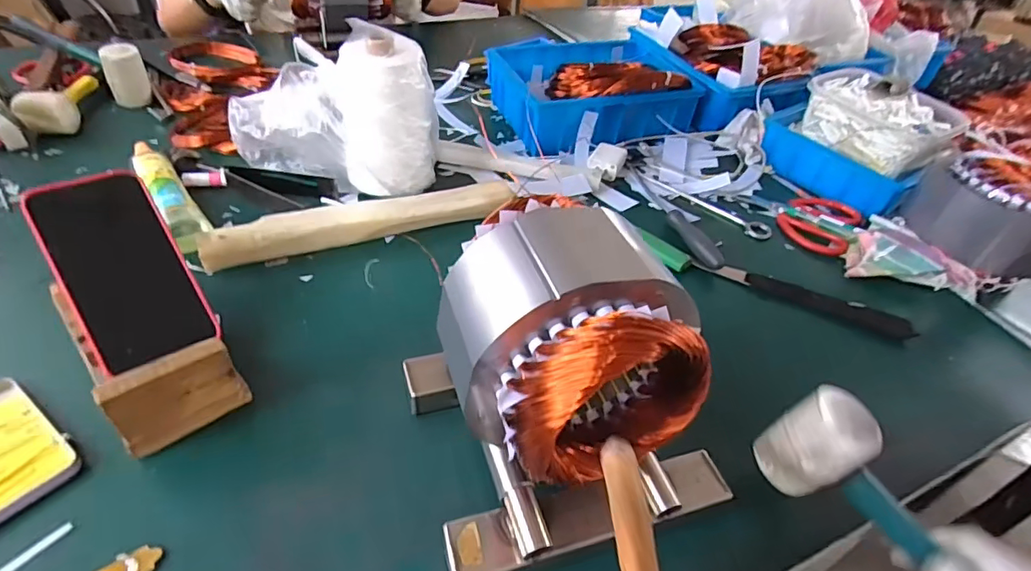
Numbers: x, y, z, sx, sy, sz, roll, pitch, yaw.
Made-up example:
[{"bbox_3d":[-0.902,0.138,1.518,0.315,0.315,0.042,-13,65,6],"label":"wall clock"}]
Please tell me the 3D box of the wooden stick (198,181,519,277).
[{"bbox_3d":[-0.156,-0.068,0.577,0.324,0.034,0.037,-13,45,-20],"label":"wooden stick"}]

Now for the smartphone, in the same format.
[{"bbox_3d":[-0.307,-0.014,0.421,0.080,0.008,0.156,-28,87,-33],"label":"smartphone"}]

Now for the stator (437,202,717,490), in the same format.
[{"bbox_3d":[0.028,0.030,0.334,0.122,0.121,0.135,-11,44,-18],"label":"stator"}]

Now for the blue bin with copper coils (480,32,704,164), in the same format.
[{"bbox_3d":[0.114,-0.290,0.814,0.262,0.104,0.212,-10,44,-17],"label":"blue bin with copper coils"}]

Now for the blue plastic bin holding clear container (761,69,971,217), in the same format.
[{"bbox_3d":[0.446,-0.192,0.707,0.119,0.128,0.202,-21,48,-28],"label":"blue plastic bin holding clear container"}]

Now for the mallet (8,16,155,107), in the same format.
[{"bbox_3d":[-0.647,-0.335,0.789,0.261,0.083,0.056,24,44,19],"label":"mallet"}]

